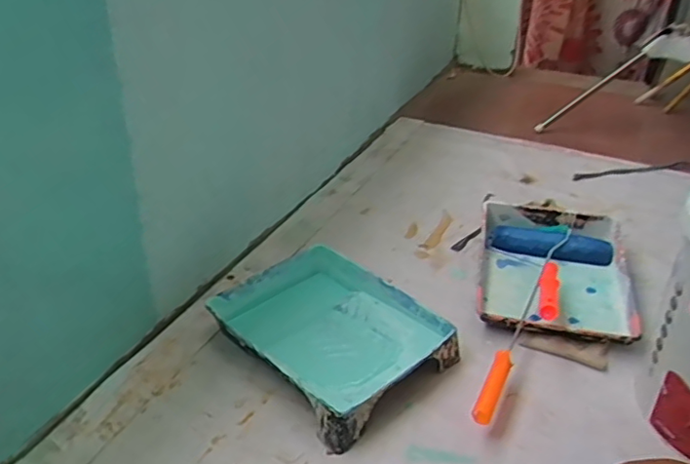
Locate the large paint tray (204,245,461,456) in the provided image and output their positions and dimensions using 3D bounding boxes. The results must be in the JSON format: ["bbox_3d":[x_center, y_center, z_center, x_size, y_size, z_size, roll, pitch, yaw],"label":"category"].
[{"bbox_3d":[-0.029,0.172,1.015,0.278,0.073,0.356,-27,42,-37],"label":"large paint tray"}]

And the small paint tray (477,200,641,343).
[{"bbox_3d":[0.376,0.062,1.085,0.259,0.087,0.326,6,33,5],"label":"small paint tray"}]

